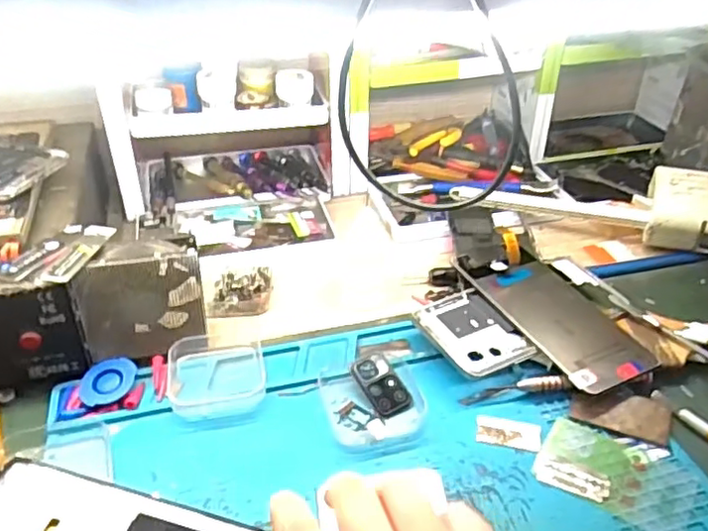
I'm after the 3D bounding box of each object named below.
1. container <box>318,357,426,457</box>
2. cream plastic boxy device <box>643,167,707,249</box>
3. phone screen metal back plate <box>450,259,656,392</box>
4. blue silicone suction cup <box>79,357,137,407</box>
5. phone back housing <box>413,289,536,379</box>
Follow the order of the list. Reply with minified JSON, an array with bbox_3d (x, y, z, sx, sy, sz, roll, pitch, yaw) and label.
[{"bbox_3d":[0.013,0.089,0.414,0.063,0.015,0.069,-8,37,-12],"label":"container"},{"bbox_3d":[0.295,-0.045,0.563,0.064,0.062,0.063,13,38,16],"label":"cream plastic boxy device"},{"bbox_3d":[0.153,0.038,0.471,0.076,0.008,0.132,-15,42,-24],"label":"phone screen metal back plate"},{"bbox_3d":[-0.164,0.078,0.425,0.036,0.011,0.031,-14,39,-20],"label":"blue silicone suction cup"},{"bbox_3d":[0.085,0.047,0.452,0.063,0.004,0.073,-18,45,-26],"label":"phone back housing"}]

